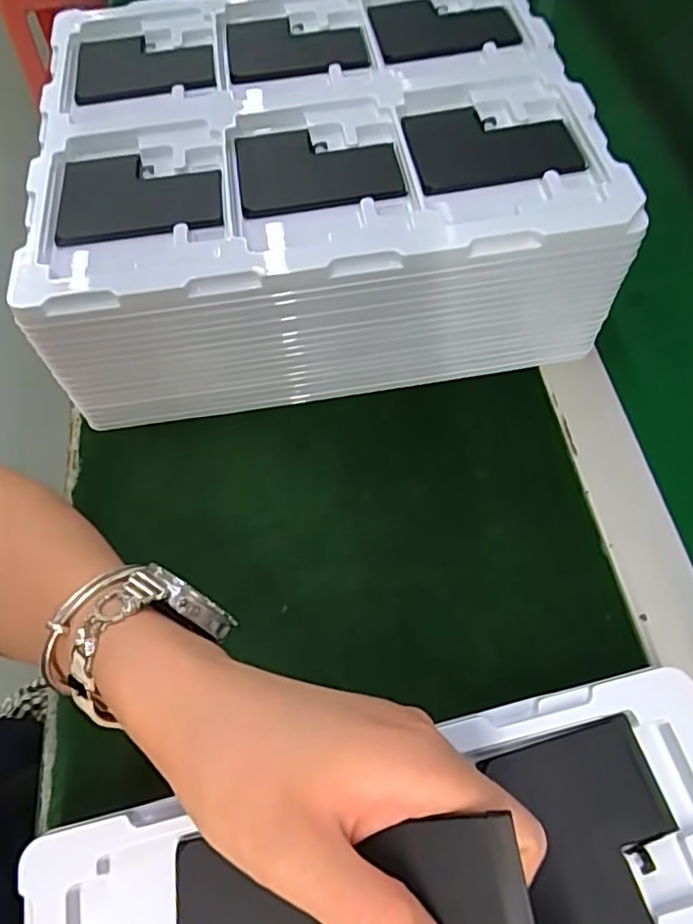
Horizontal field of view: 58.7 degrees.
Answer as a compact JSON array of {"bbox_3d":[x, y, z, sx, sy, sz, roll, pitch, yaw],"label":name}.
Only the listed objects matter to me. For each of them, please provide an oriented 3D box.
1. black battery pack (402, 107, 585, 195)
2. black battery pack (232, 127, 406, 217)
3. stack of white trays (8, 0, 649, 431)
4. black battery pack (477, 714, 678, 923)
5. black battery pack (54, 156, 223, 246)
[{"bbox_3d":[0.082,-0.183,0.353,0.089,0.006,0.072,-7,61,0],"label":"black battery pack"},{"bbox_3d":[-0.017,-0.166,0.352,0.089,0.012,0.070,-8,61,-1],"label":"black battery pack"},{"bbox_3d":[-0.021,-0.186,0.412,0.310,0.109,0.276,-8,61,-1],"label":"stack of white trays"},{"bbox_3d":[0.099,0.154,0.239,0.064,0.004,0.089,-15,61,-5],"label":"black battery pack"},{"bbox_3d":[-0.115,-0.150,0.345,0.088,0.005,0.070,-9,61,-1],"label":"black battery pack"}]

